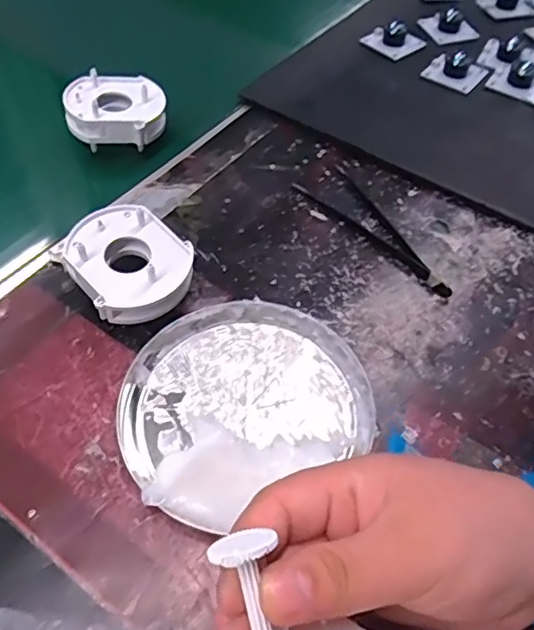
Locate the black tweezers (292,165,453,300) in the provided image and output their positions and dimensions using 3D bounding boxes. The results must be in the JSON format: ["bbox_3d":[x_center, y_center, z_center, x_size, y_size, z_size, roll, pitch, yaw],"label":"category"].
[{"bbox_3d":[0.071,-0.056,0.383,0.039,0.009,0.132,-24,61,-19],"label":"black tweezers"}]

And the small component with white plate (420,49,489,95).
[{"bbox_3d":[0.163,-0.214,0.489,0.046,0.019,0.047,34,59,22],"label":"small component with white plate"}]

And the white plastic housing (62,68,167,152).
[{"bbox_3d":[-0.111,-0.150,0.428,0.069,0.032,0.060,-3,53,-4],"label":"white plastic housing"}]

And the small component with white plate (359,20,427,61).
[{"bbox_3d":[0.116,-0.253,0.519,0.044,0.025,0.044,-34,61,-24],"label":"small component with white plate"}]

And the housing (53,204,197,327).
[{"bbox_3d":[-0.079,-0.025,0.336,0.065,0.038,0.071,-35,62,-24],"label":"housing"}]

